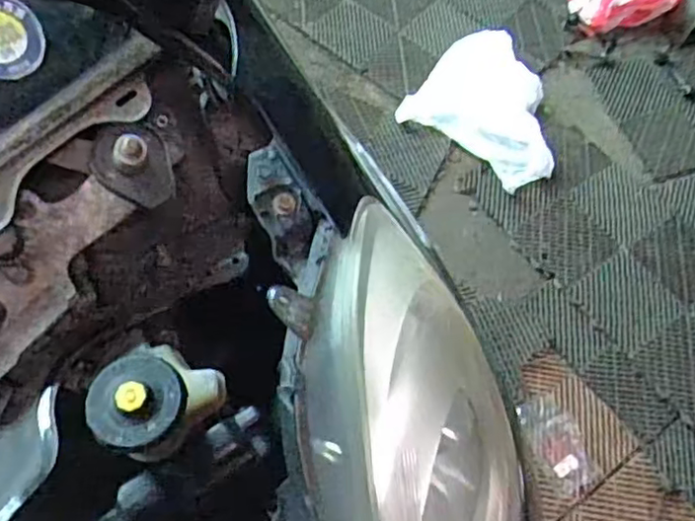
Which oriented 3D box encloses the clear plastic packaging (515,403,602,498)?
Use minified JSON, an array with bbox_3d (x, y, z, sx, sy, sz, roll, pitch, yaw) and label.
[{"bbox_3d":[0.451,0.388,1.401,0.109,0.020,0.205,-25,66,-16],"label":"clear plastic packaging"}]

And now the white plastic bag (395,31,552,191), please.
[{"bbox_3d":[0.406,-0.416,1.787,0.421,0.083,0.380,36,65,15],"label":"white plastic bag"}]

